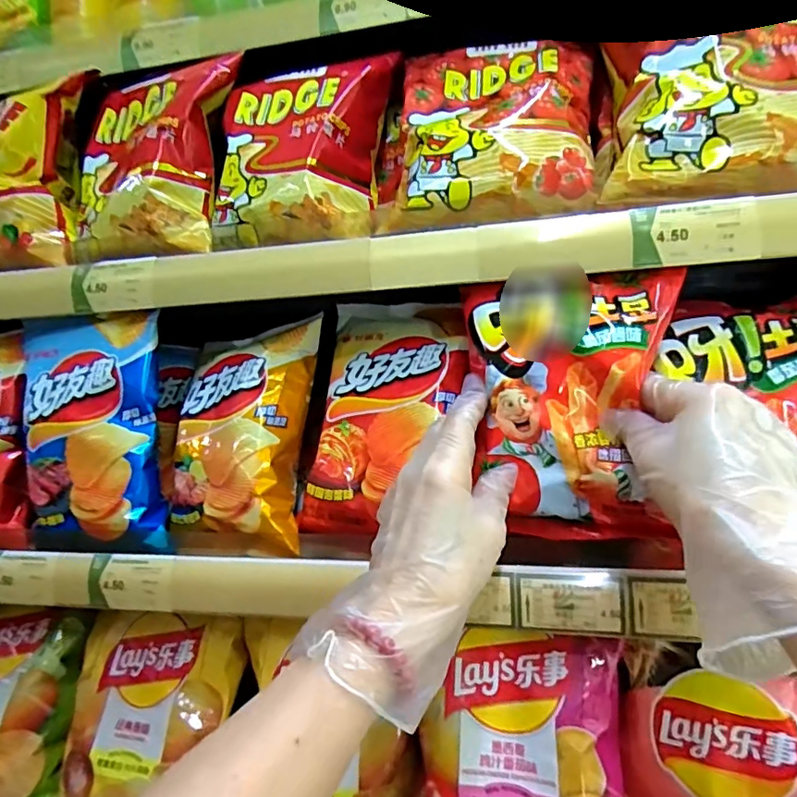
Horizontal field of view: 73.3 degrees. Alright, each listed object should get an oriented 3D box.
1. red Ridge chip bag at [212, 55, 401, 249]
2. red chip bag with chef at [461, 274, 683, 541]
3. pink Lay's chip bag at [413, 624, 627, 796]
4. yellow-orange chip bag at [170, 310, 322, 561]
[{"bbox_3d":[-0.078,-0.192,0.429,0.132,0.157,0.060,-1,-12,16],"label":"red Ridge chip bag"},{"bbox_3d":[0.106,0.003,0.334,0.122,0.161,0.035,-1,-1,16],"label":"red chip bag with chef"},{"bbox_3d":[0.078,0.240,0.359,0.151,0.153,0.068,-1,-1,4],"label":"pink Lay's chip bag"},{"bbox_3d":[-0.121,0.028,0.435,0.108,0.179,0.056,-2,-20,18],"label":"yellow-orange chip bag"}]

